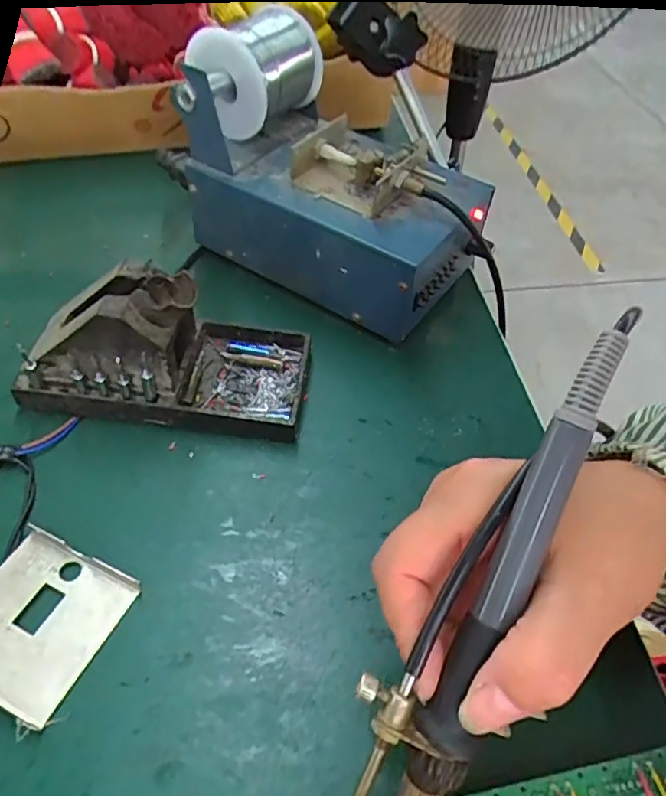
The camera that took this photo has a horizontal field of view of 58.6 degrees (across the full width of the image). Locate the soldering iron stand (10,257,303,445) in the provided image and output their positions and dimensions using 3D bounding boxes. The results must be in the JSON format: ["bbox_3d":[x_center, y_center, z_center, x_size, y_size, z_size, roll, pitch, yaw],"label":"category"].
[{"bbox_3d":[-0.097,-0.037,0.345,0.158,0.071,0.078,4,50,3],"label":"soldering iron stand"}]

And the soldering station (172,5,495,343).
[{"bbox_3d":[0.008,-0.151,0.408,0.186,0.126,0.120,29,55,22],"label":"soldering station"}]

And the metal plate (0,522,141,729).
[{"bbox_3d":[-0.134,0.098,0.268,0.064,0.009,0.069,20,52,16],"label":"metal plate"}]

